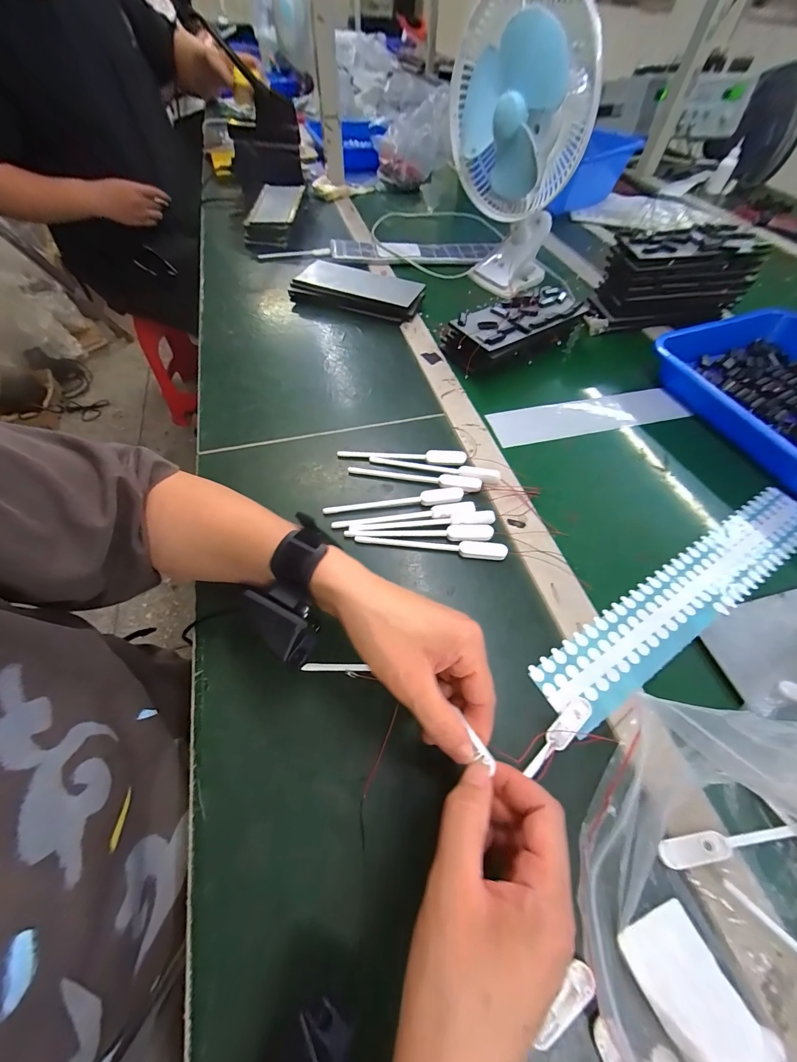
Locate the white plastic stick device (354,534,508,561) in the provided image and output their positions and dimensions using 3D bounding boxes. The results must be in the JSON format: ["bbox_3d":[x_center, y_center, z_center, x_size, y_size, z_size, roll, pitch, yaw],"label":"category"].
[{"bbox_3d":[0.031,0.012,0.351,0.144,0.009,0.015,8,57,4],"label":"white plastic stick device"}]

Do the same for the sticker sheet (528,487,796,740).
[{"bbox_3d":[0.281,0.054,0.342,0.378,0.007,0.059,-27,62,-18],"label":"sticker sheet"}]

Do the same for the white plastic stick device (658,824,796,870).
[{"bbox_3d":[0.217,0.201,0.233,0.097,0.006,0.015,-6,57,-6],"label":"white plastic stick device"}]

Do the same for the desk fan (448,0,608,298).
[{"bbox_3d":[0.170,-0.564,0.551,0.189,0.308,0.179,7,57,3],"label":"desk fan"}]

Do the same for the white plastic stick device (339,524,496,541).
[{"bbox_3d":[0.020,0.001,0.355,0.144,0.005,0.018,1,57,-1],"label":"white plastic stick device"}]

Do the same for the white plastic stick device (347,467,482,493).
[{"bbox_3d":[0.017,-0.060,0.398,0.145,0.011,0.019,13,57,6],"label":"white plastic stick device"}]

